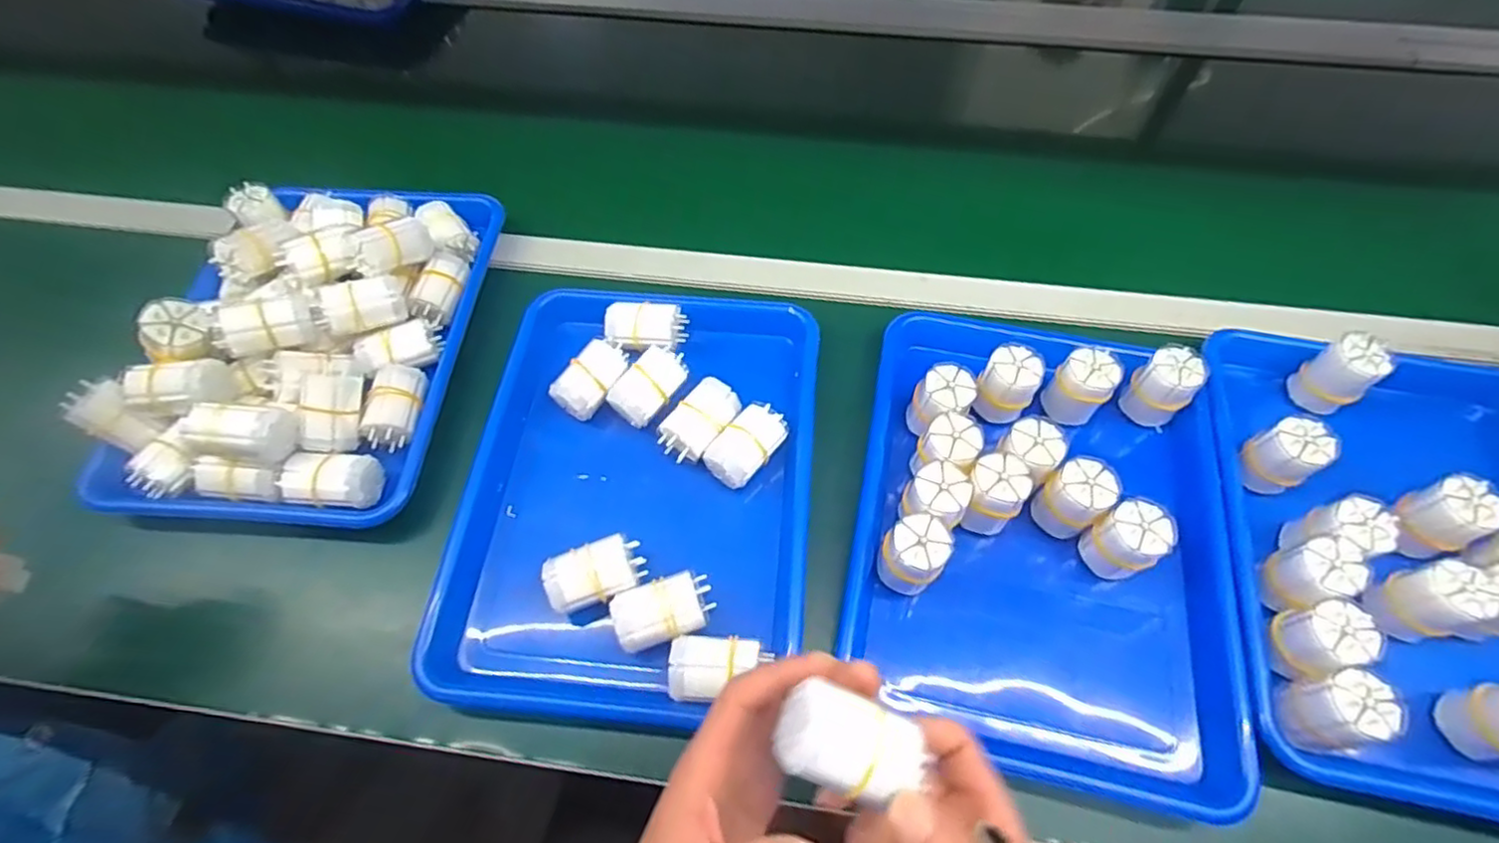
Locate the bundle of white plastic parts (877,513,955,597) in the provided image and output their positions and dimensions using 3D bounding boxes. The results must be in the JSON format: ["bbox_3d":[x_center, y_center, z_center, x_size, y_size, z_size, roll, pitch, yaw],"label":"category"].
[{"bbox_3d":[0.110,0.087,0.440,0.039,0.038,0.046,35,65,18],"label":"bundle of white plastic parts"}]

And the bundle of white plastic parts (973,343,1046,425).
[{"bbox_3d":[0.195,-0.026,0.504,0.041,0.055,0.042,24,62,13],"label":"bundle of white plastic parts"}]

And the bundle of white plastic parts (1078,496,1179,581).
[{"bbox_3d":[0.251,0.081,0.443,0.040,0.055,0.038,0,59,-1],"label":"bundle of white plastic parts"}]

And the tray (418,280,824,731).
[{"bbox_3d":[-0.079,0.041,0.493,0.247,0.049,0.332,5,59,2],"label":"tray"}]

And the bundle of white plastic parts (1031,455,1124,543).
[{"bbox_3d":[0.226,0.056,0.463,0.041,0.061,0.038,-37,66,-20],"label":"bundle of white plastic parts"}]

